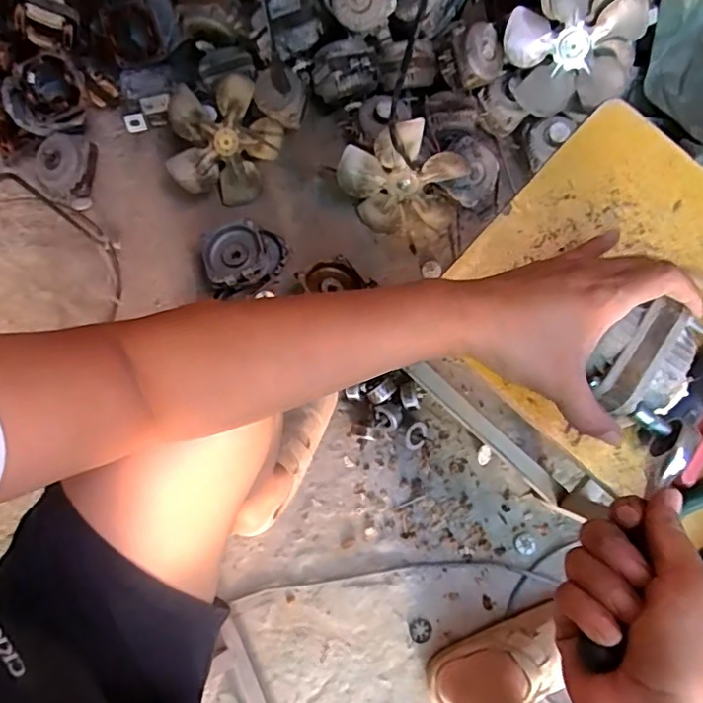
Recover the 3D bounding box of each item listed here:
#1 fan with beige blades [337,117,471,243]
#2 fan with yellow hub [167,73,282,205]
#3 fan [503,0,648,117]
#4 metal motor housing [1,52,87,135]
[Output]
[{"bbox_3d":[0.074,-0.248,0.825,0.181,0.172,0.049,29,50,-20],"label":"fan with beige blades"},{"bbox_3d":[-0.191,-0.319,0.841,0.026,0.169,0.177,34,98,48],"label":"fan with yellow hub"},{"bbox_3d":[0.314,-0.442,0.799,0.184,0.183,0.055,20,44,-8],"label":"fan"},{"bbox_3d":[-0.449,-0.368,0.825,0.122,0.080,0.080,-8,79,-3],"label":"metal motor housing"}]

